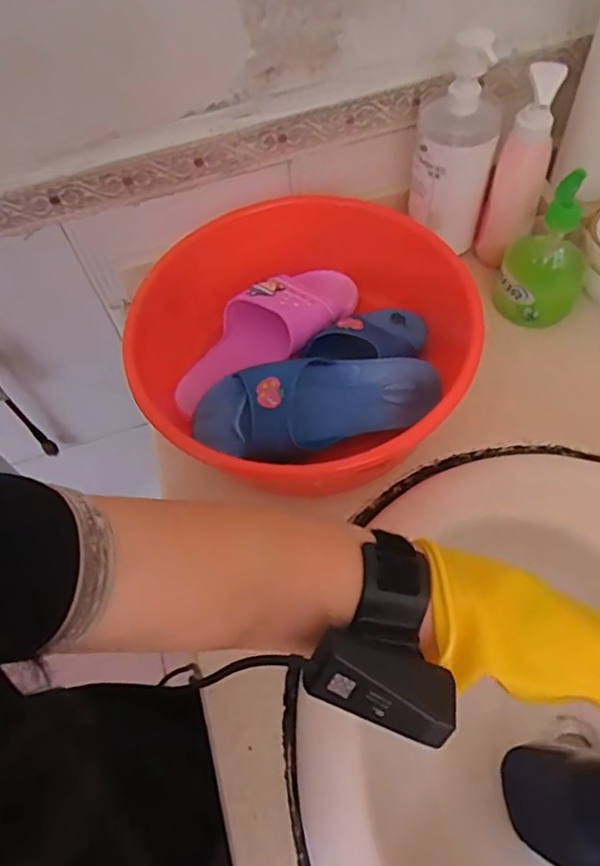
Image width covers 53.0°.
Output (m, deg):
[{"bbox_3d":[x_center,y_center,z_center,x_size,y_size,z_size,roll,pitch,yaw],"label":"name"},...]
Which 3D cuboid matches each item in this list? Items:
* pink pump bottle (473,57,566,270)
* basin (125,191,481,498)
[{"bbox_3d":[0.221,-0.255,0.609,0.053,0.203,0.047,19,65,15],"label":"pink pump bottle"},{"bbox_3d":[-0.003,-0.083,0.587,0.290,0.094,0.308,-3,60,4],"label":"basin"}]

